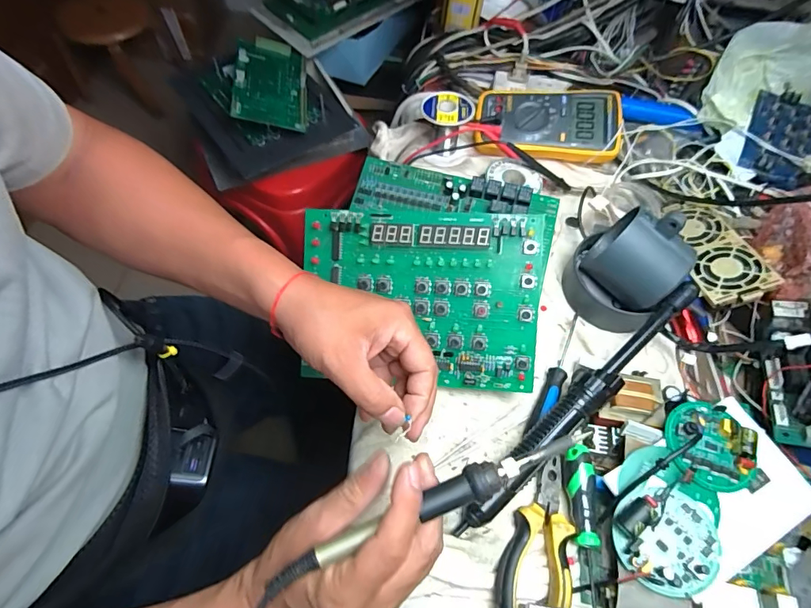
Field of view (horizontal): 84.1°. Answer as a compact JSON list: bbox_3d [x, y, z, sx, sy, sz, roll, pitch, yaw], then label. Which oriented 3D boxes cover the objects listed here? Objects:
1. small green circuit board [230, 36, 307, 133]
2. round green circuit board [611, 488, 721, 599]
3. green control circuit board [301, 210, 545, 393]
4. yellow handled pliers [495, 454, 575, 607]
[{"bbox_3d":[-0.232,-0.382,0.777,0.117,0.015,0.199,4,65,-21],"label":"small green circuit board"},{"bbox_3d":[0.197,0.177,0.335,0.068,0.019,0.068,2,61,-3],"label":"round green circuit board"},{"bbox_3d":[0.011,-0.004,0.415,0.214,0.009,0.157,3,95,7],"label":"green control circuit board"},{"bbox_3d":[0.105,0.187,0.359,0.054,0.022,0.130,14,61,4],"label":"yellow handled pliers"}]

